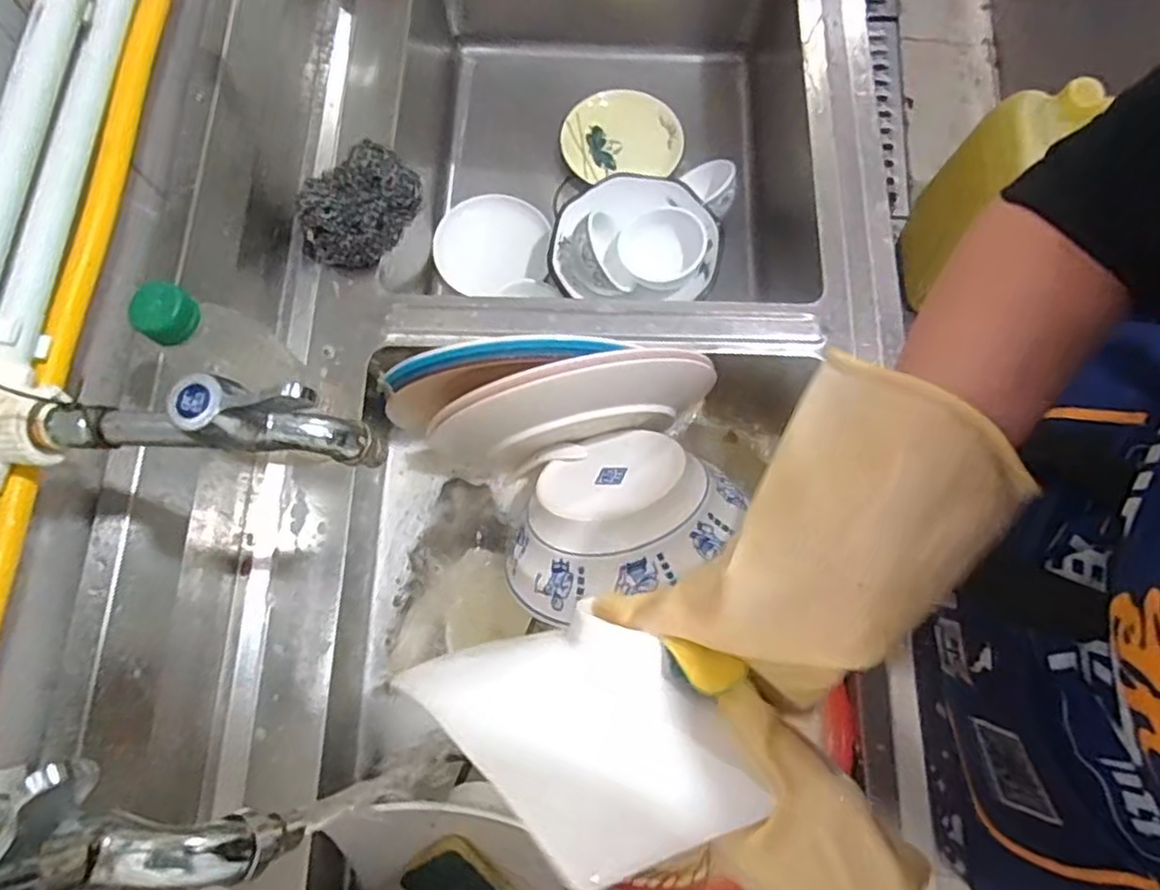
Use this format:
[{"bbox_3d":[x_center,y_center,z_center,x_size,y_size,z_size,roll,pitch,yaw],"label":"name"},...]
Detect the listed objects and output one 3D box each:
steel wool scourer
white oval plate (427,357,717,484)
[{"bbox_3d":[-0.198,-0.217,0.616,0.080,0.048,0.114,23,76,6],"label":"steel wool scourer"},{"bbox_3d":[-0.007,-0.023,0.598,0.259,0.164,0.042,-10,75,-3],"label":"white oval plate"}]

